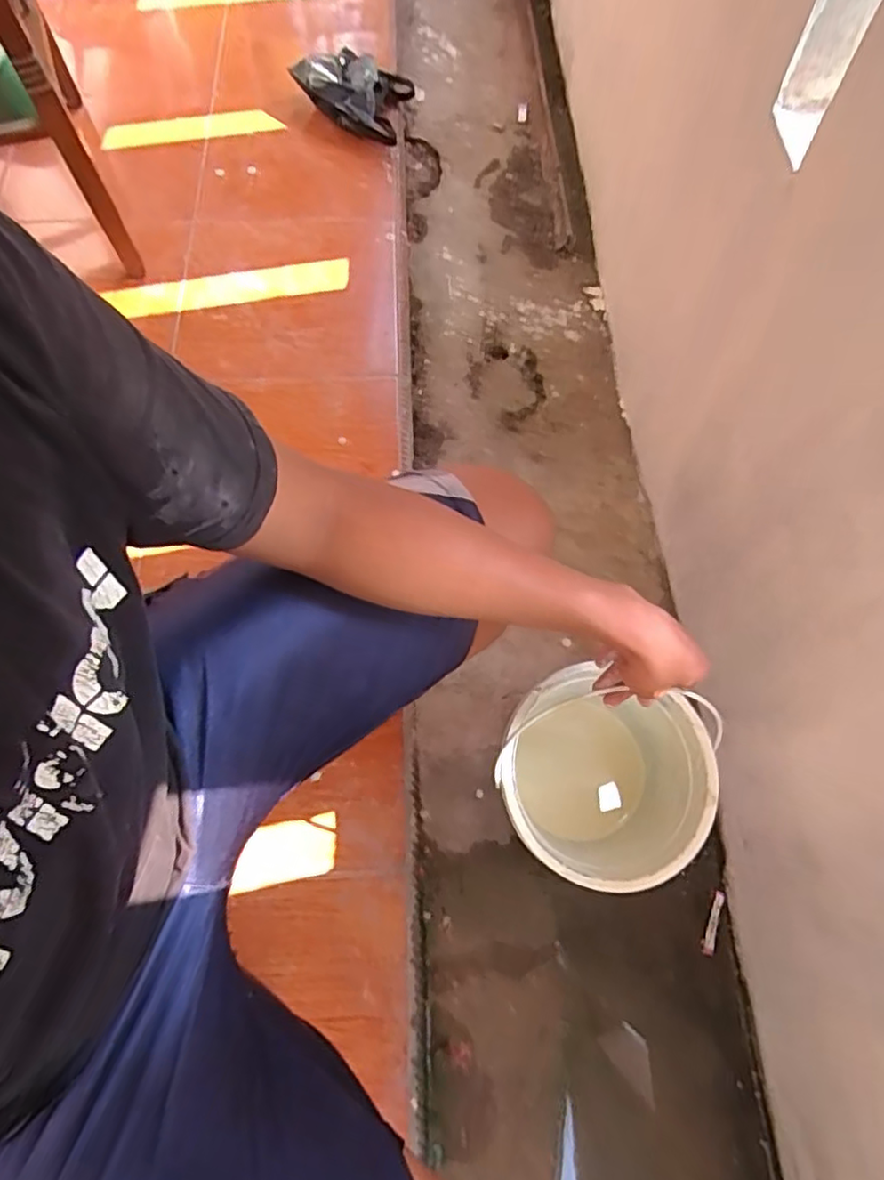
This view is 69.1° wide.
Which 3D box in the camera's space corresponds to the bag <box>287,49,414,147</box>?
[{"bbox_3d":[-0.180,-0.987,1.263,0.217,0.081,0.170,10,67,4],"label":"bag"}]

